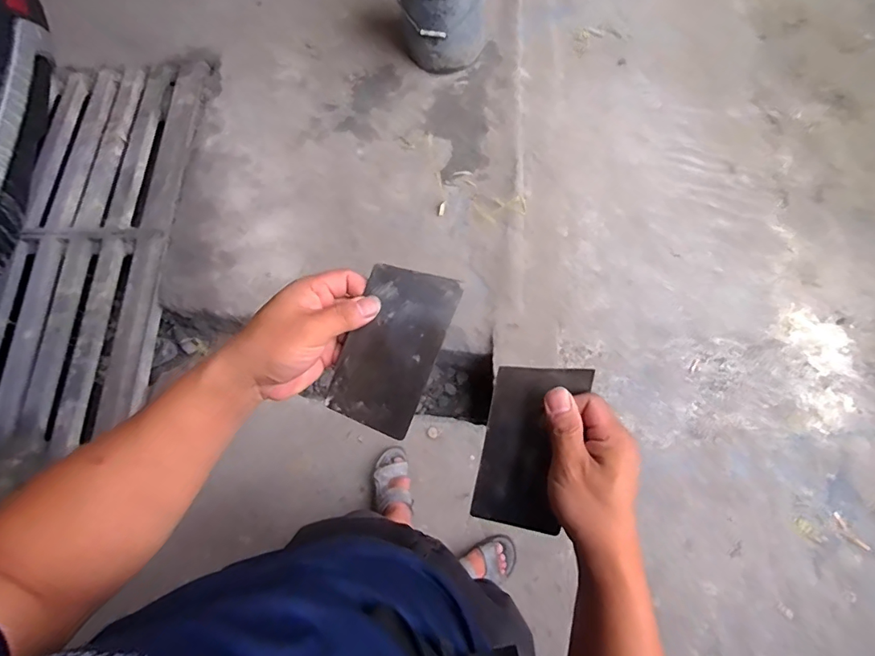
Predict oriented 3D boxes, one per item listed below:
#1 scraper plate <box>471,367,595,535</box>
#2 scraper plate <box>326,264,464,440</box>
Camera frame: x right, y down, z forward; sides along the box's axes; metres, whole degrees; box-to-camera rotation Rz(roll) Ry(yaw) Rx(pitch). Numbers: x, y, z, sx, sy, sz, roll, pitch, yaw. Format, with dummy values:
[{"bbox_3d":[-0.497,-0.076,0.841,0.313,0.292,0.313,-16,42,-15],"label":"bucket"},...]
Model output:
[{"bbox_3d":[0.073,0.096,0.380,0.070,0.004,0.135,11,97,9],"label":"scraper plate"},{"bbox_3d":[-0.037,0.017,0.379,0.073,0.004,0.132,22,99,7],"label":"scraper plate"}]

